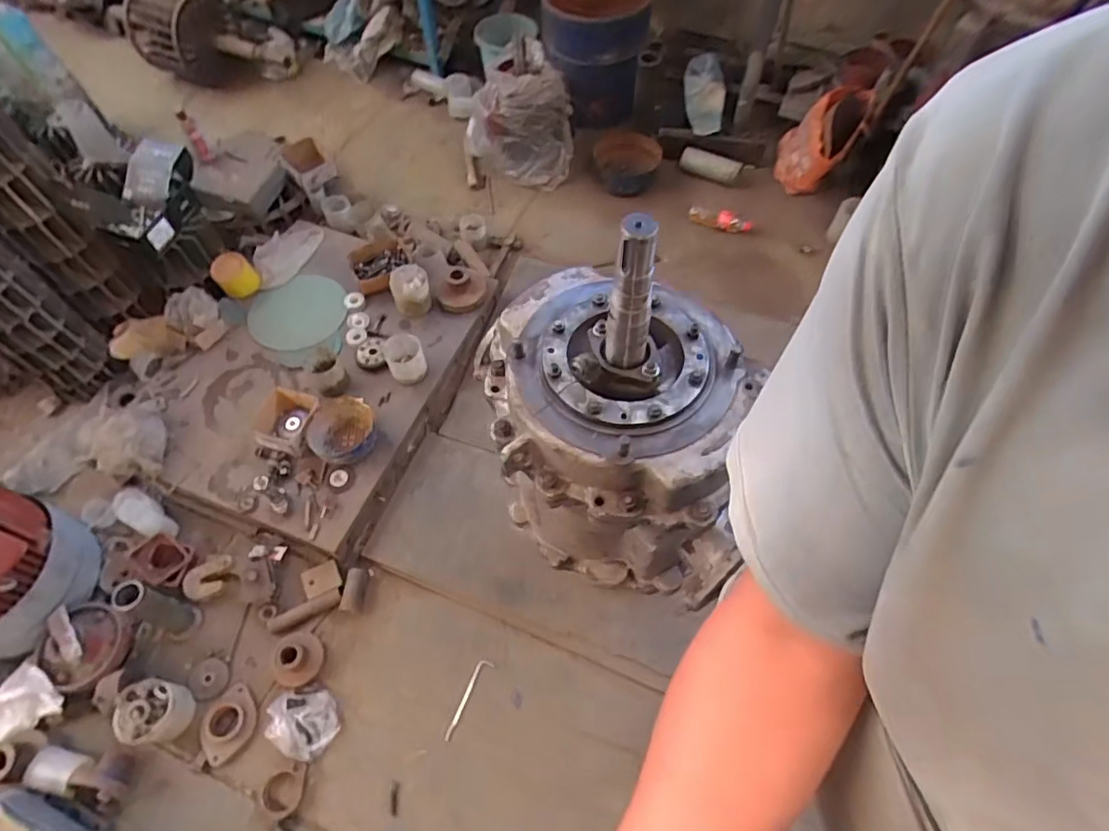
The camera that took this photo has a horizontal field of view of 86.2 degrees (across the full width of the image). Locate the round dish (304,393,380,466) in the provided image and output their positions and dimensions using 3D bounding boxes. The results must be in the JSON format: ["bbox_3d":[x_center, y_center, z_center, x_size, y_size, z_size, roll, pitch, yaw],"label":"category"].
[{"bbox_3d":[-0.547,0.031,1.537,0.154,0.080,0.176,7,60,4],"label":"round dish"}]

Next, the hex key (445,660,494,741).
[{"bbox_3d":[-0.198,0.645,1.348,0.033,0.010,0.181,23,64,13],"label":"hex key"}]

